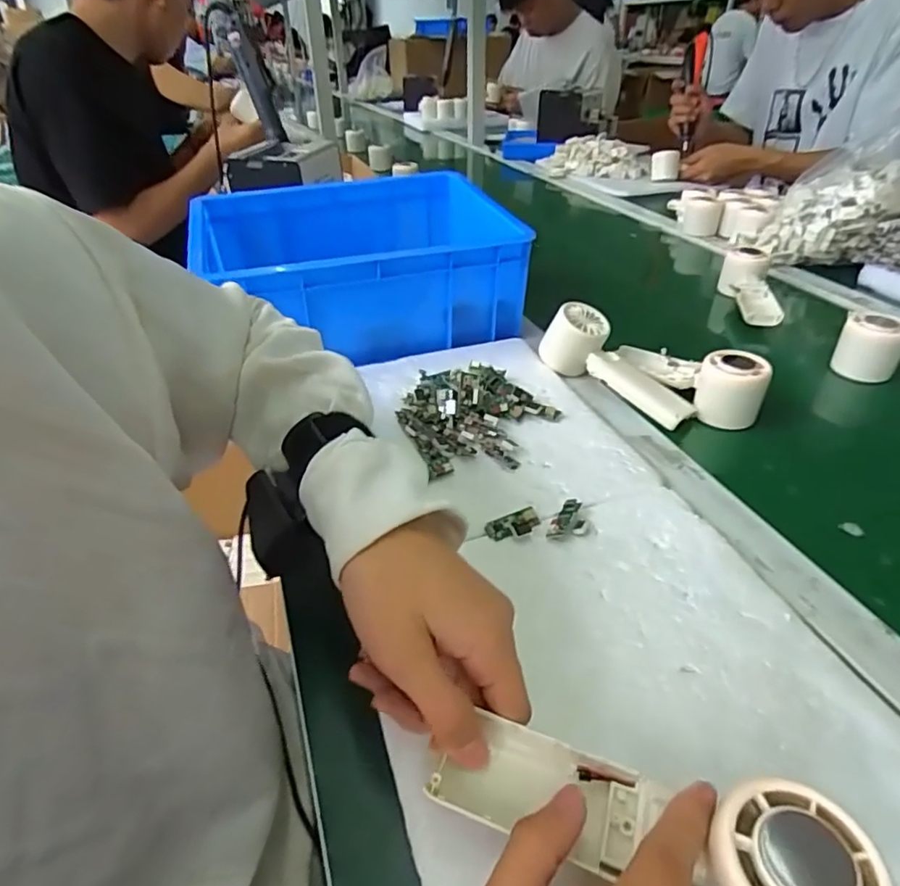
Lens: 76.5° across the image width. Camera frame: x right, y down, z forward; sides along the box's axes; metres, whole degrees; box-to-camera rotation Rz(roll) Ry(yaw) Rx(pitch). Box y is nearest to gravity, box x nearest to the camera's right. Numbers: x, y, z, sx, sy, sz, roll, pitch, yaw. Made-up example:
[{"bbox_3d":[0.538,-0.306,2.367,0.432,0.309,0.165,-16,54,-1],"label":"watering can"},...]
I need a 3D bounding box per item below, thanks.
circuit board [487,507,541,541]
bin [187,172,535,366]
[{"bbox_3d":[0.046,0.058,0.401,0.041,0.007,0.019,-17,39,-19],"label":"circuit board"},{"bbox_3d":[-0.104,-0.208,0.668,0.319,0.127,0.254,-14,38,-15],"label":"bin"}]

